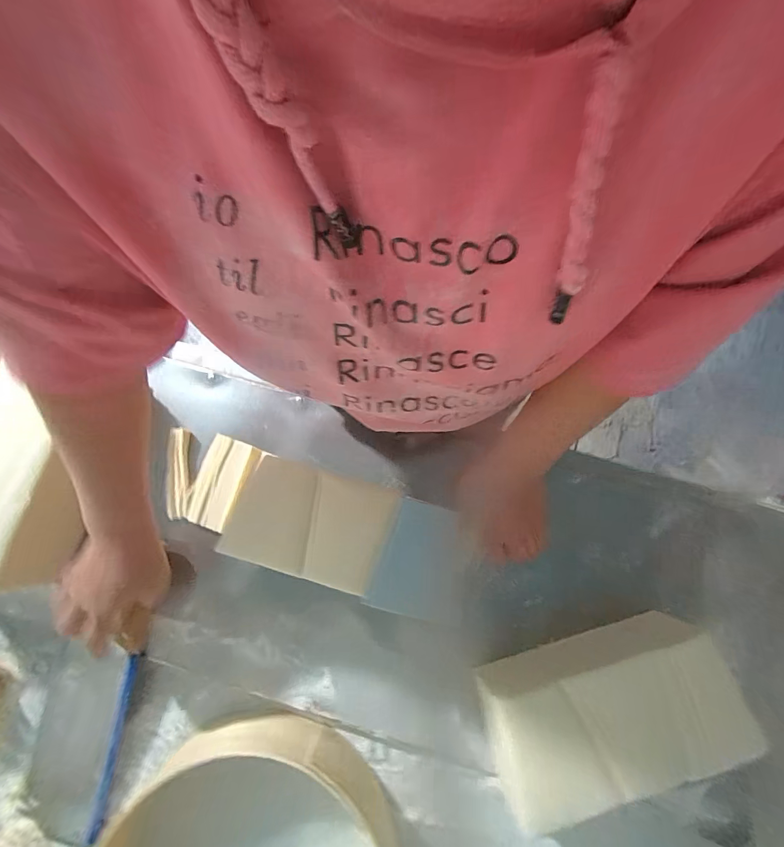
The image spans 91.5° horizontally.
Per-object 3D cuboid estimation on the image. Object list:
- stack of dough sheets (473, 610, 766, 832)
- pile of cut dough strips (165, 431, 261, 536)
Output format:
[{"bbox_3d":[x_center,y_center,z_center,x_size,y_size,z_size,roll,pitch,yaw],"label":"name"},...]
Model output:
[{"bbox_3d":[0.210,0.288,0.391,0.228,0.099,0.112,-18,77,-4],"label":"stack of dough sheets"},{"bbox_3d":[-0.234,0.069,0.477,0.111,0.020,0.108,13,77,3],"label":"pile of cut dough strips"}]

